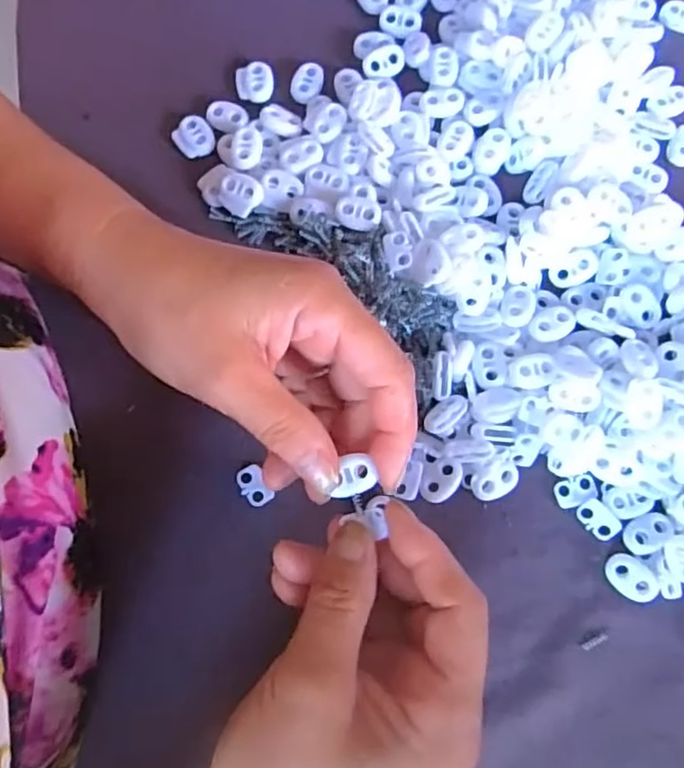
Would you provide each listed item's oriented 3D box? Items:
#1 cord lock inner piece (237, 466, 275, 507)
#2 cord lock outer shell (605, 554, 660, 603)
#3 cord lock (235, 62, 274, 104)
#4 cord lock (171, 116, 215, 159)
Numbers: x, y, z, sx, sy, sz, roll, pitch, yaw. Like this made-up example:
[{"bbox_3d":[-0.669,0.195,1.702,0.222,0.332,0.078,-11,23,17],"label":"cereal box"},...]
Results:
[{"bbox_3d":[-0.040,0.047,0.289,0.012,0.004,0.018,-31,78,-5],"label":"cord lock inner piece"},{"bbox_3d":[0.126,0.085,0.272,0.023,0.004,0.015,42,82,10],"label":"cord lock outer shell"},{"bbox_3d":[-0.046,-0.159,0.332,0.020,0.005,0.022,-7,77,0],"label":"cord lock"},{"bbox_3d":[-0.077,-0.128,0.327,0.019,0.007,0.020,-30,78,-5],"label":"cord lock"}]

